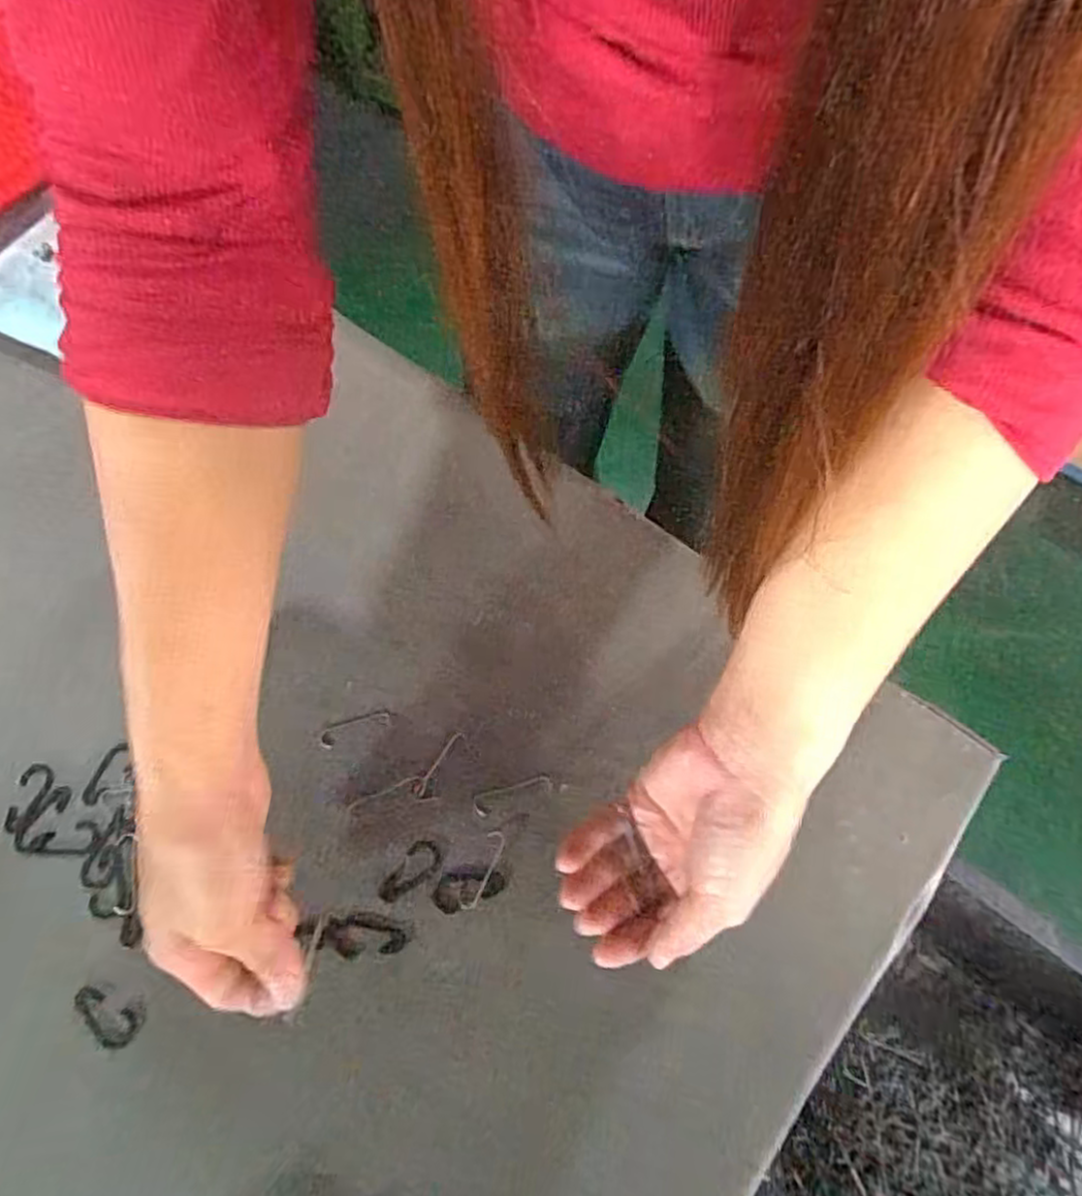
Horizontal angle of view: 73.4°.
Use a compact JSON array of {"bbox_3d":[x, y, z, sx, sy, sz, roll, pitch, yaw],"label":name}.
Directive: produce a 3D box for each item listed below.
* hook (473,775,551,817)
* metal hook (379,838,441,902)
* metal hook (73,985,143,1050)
[{"bbox_3d":[-0.015,0.105,0.387,0.043,0.004,0.013,-14,65,-4],"label":"hook"},{"bbox_3d":[-0.068,0.139,0.371,0.036,0.004,0.018,-38,68,-14],"label":"metal hook"},{"bbox_3d":[-0.212,0.204,0.352,0.037,0.005,0.017,24,68,14],"label":"metal hook"}]

